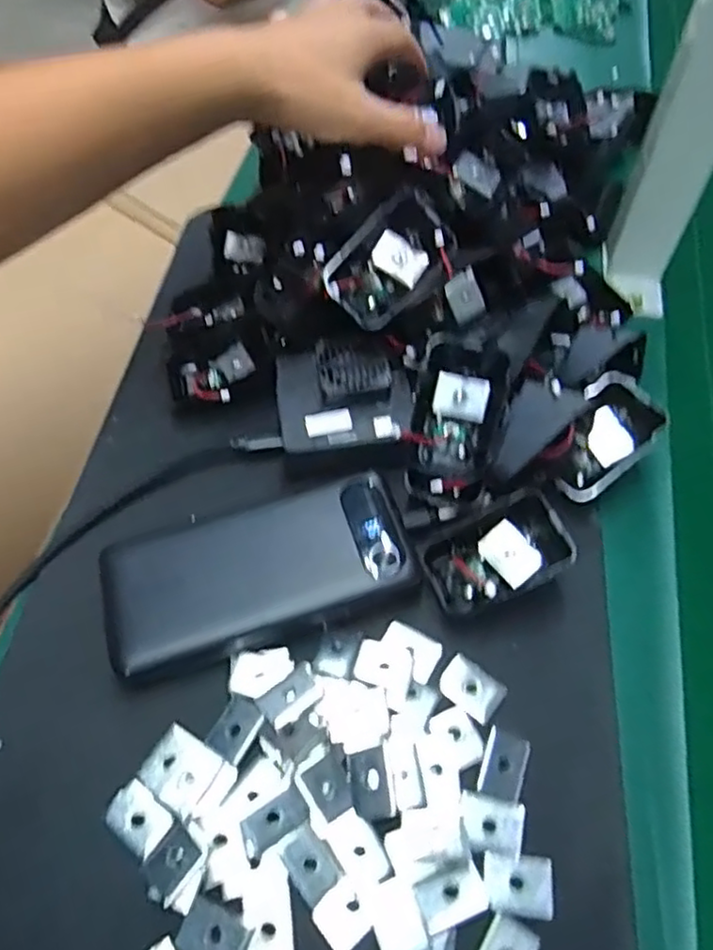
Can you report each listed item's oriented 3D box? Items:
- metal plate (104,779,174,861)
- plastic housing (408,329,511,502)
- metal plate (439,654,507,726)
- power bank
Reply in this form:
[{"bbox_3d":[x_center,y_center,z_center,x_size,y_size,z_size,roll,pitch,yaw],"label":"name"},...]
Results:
[{"bbox_3d":[-0.095,0.150,0.293,0.029,0.004,0.020,36,64,22],"label":"metal plate"},{"bbox_3d":[0.052,-0.031,0.355,0.045,0.079,0.023,16,22,22],"label":"plastic housing"},{"bbox_3d":[0.056,0.102,0.322,0.029,0.004,0.023,34,63,14],"label":"metal plate"},{"bbox_3d":[-0.051,0.049,0.345,0.152,0.025,0.071,-16,58,-9],"label":"power bank"}]

